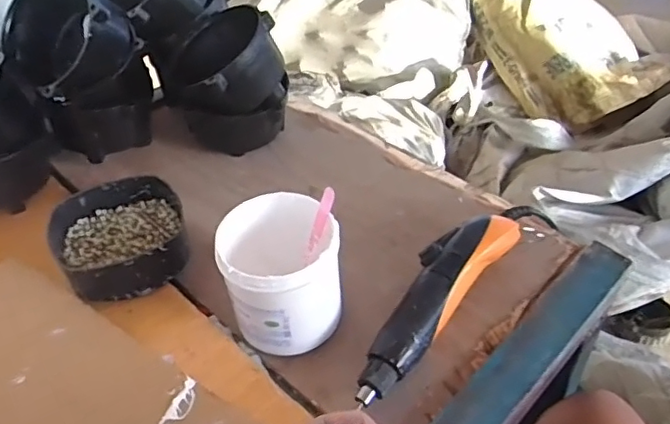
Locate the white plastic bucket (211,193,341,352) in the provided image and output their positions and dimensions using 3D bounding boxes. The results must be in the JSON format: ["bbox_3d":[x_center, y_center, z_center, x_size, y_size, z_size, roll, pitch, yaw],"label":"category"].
[{"bbox_3d":[-0.038,0.054,0.482,0.083,0.100,0.098,-5,42,-2],"label":"white plastic bucket"}]

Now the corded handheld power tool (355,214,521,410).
[{"bbox_3d":[0.083,0.072,0.495,0.050,0.048,0.215,29,50,30],"label":"corded handheld power tool"}]

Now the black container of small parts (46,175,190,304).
[{"bbox_3d":[-0.202,0.027,0.549,0.120,0.047,0.126,-18,44,-17],"label":"black container of small parts"}]

